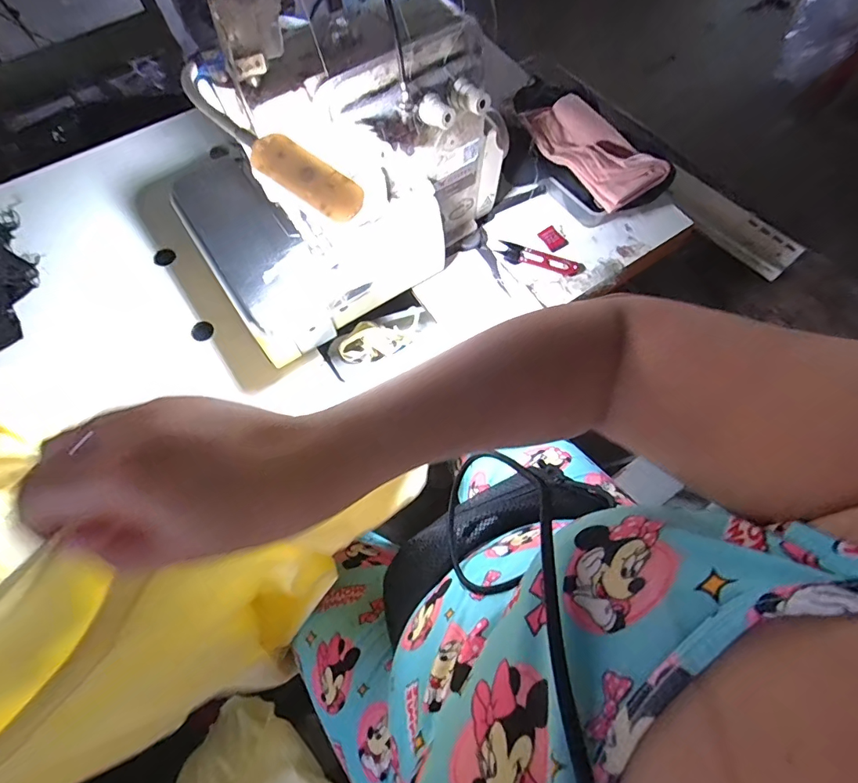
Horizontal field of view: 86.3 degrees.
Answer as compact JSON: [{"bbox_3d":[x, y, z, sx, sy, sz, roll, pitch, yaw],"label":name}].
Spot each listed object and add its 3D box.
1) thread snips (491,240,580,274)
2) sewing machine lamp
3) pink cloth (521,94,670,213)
[{"bbox_3d":[0.130,-0.158,0.551,0.097,0.006,0.034,23,69,12],"label":"thread snips"},{"bbox_3d":[-0.117,-0.172,0.309,0.175,0.029,0.037,40,73,17],"label":"sewing machine lamp"},{"bbox_3d":[0.197,-0.293,0.550,0.082,0.035,0.164,-30,69,-11],"label":"pink cloth"}]

